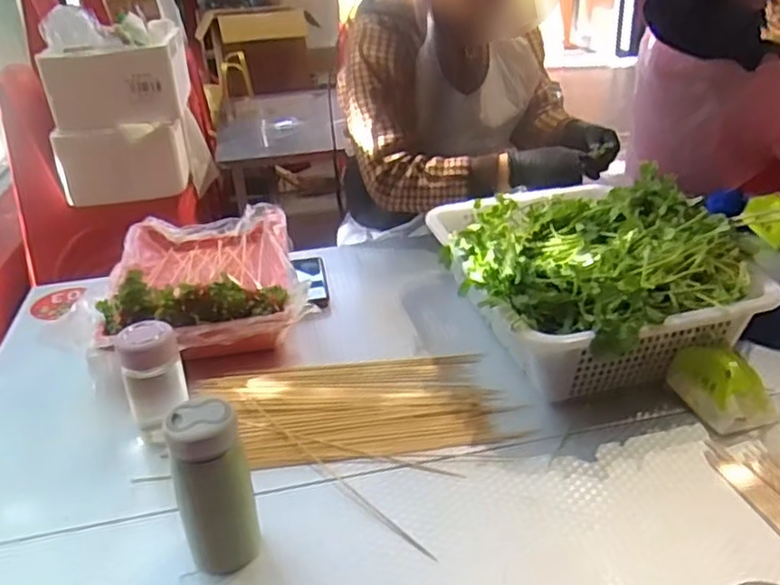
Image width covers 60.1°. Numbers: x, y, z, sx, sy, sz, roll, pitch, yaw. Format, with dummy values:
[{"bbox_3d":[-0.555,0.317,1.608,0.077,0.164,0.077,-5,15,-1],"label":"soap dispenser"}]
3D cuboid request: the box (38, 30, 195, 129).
[{"bbox_3d":[-0.671,-0.529,1.713,0.303,0.200,0.286,-6,29,-5],"label":"box"}]

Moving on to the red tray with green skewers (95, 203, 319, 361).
[{"bbox_3d":[-0.293,-0.027,1.076,0.275,0.128,0.428,-10,29,-13],"label":"red tray with green skewers"}]

